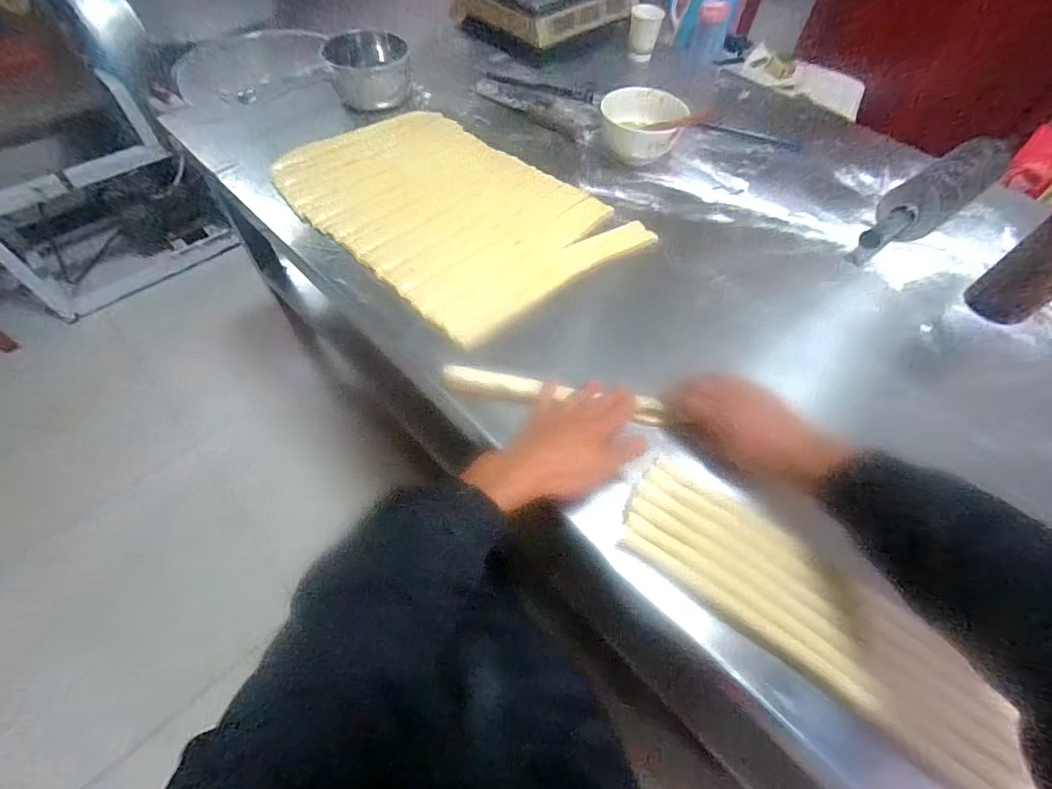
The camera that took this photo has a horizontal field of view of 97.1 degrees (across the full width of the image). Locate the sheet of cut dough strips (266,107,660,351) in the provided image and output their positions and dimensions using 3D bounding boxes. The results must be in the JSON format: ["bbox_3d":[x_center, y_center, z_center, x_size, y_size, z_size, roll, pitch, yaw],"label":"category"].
[{"bbox_3d":[-0.125,-0.305,0.732,0.537,0.021,0.347,40,62,20],"label":"sheet of cut dough strips"}]

